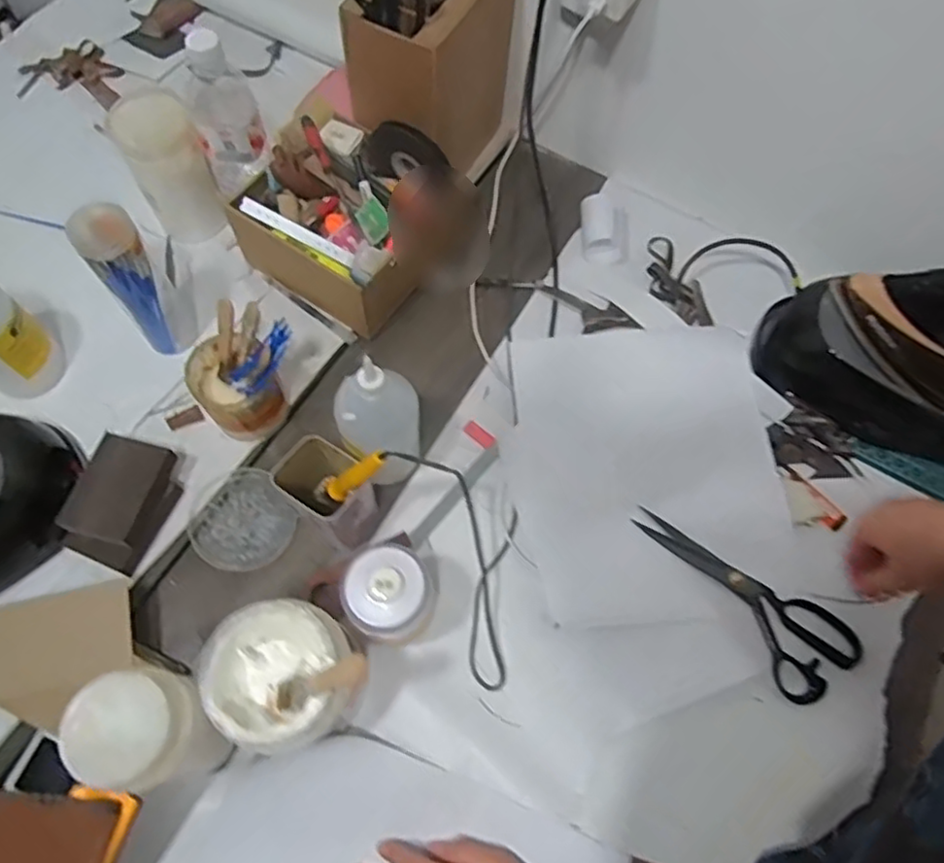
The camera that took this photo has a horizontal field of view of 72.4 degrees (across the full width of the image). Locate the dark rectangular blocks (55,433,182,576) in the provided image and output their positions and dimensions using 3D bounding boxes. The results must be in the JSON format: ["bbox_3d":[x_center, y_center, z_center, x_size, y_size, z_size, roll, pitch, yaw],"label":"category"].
[{"bbox_3d":[-0.350,0.073,0.651,0.077,0.061,0.119,18,68,6],"label":"dark rectangular blocks"}]

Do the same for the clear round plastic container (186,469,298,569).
[{"bbox_3d":[-0.242,0.092,0.671,0.098,0.017,0.106,0,67,-1],"label":"clear round plastic container"}]

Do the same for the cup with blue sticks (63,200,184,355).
[{"bbox_3d":[-0.346,-0.150,0.679,0.056,0.199,0.046,-36,73,-15],"label":"cup with blue sticks"}]

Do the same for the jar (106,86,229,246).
[{"bbox_3d":[-0.341,-0.293,0.753,0.083,0.161,0.098,-26,70,-12],"label":"jar"}]

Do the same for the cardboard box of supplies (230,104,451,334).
[{"bbox_3d":[-0.141,-0.250,0.753,0.209,0.136,0.190,34,71,12],"label":"cardboard box of supplies"}]

